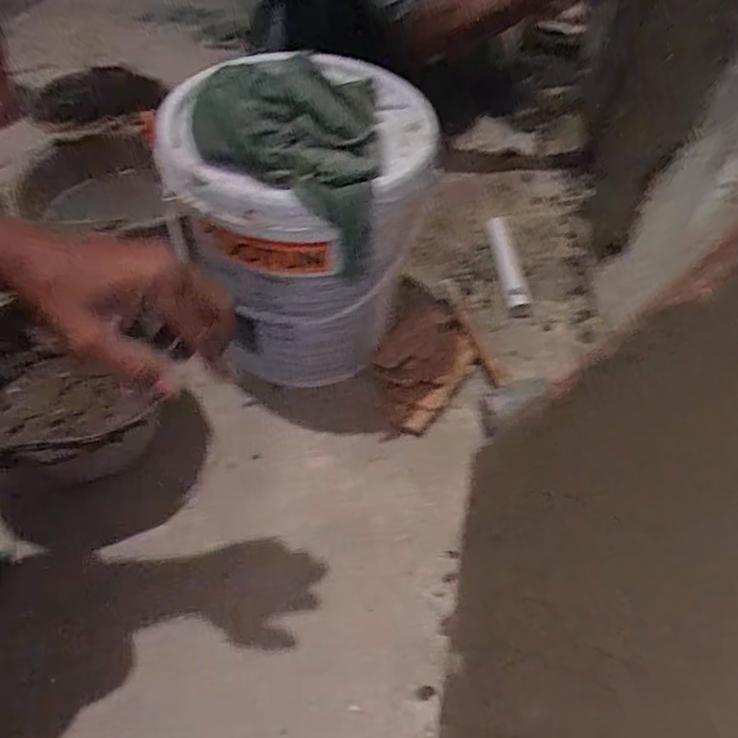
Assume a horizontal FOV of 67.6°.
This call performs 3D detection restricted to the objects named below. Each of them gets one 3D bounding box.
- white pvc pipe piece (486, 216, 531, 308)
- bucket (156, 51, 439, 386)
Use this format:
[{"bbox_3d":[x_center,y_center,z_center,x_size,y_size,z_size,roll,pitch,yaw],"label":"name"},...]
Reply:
[{"bbox_3d":[0.248,-0.193,0.982,0.045,0.037,0.232,-2,52,-4],"label":"white pvc pipe piece"},{"bbox_3d":[-0.079,-0.191,0.747,0.305,0.388,0.329,1,52,-2],"label":"bucket"}]

